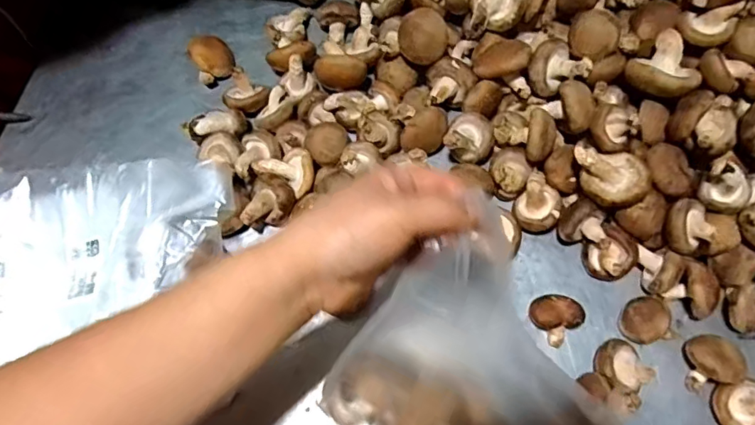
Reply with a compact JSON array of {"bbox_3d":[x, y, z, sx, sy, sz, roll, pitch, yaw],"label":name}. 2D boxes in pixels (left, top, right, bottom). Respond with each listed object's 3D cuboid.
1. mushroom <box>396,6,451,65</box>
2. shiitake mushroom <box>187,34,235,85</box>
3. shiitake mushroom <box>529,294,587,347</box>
[{"bbox_3d":[0.043,-0.166,0.495,0.047,0.018,0.049,28,113,15],"label":"mushroom"},{"bbox_3d":[-0.174,-0.162,0.550,0.041,0.039,0.033,-29,72,-8],"label":"shiitake mushroom"},{"bbox_3d":[0.154,0.089,0.454,0.040,0.028,0.038,-1,70,2],"label":"shiitake mushroom"}]

